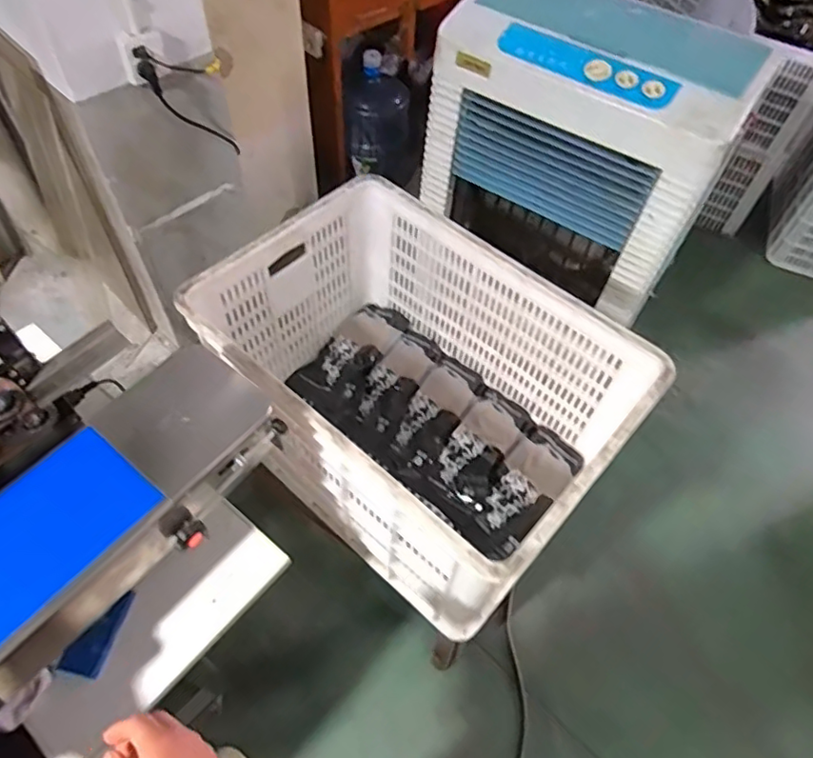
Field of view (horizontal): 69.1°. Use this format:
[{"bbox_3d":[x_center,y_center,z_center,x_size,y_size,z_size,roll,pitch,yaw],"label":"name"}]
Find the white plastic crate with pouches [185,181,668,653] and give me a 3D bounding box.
[{"bbox_3d":[0.024,0.019,0.982,0.597,0.354,0.459,38,61,21],"label":"white plastic crate with pouches"}]

